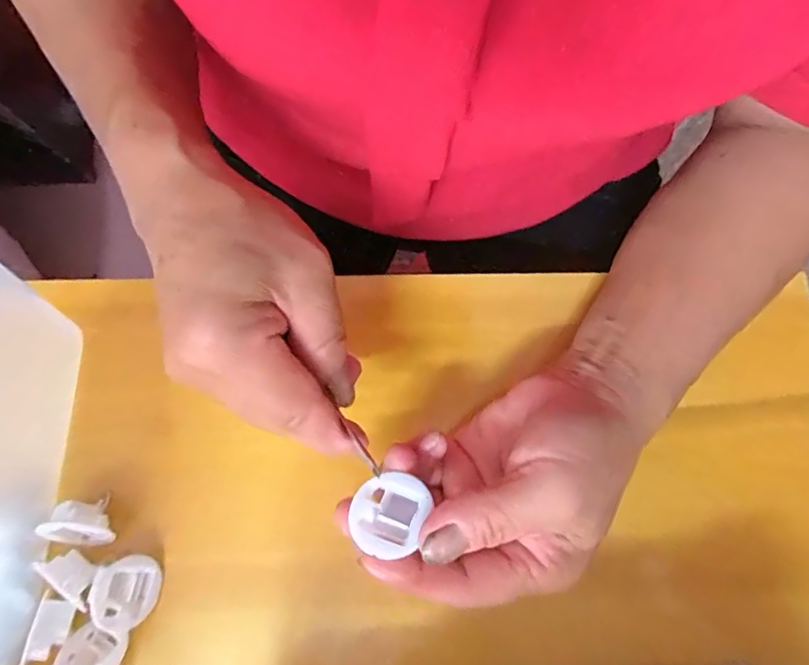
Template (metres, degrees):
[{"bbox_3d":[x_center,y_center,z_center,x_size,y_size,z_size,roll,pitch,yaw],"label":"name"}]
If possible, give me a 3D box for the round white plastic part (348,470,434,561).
[{"bbox_3d":[-0.006,0.072,0.207,0.028,0.008,0.029,6,55,17],"label":"round white plastic part"}]

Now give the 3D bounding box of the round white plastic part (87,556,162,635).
[{"bbox_3d":[-0.133,0.124,0.250,0.009,0.031,0.033,-8,75,34],"label":"round white plastic part"}]

